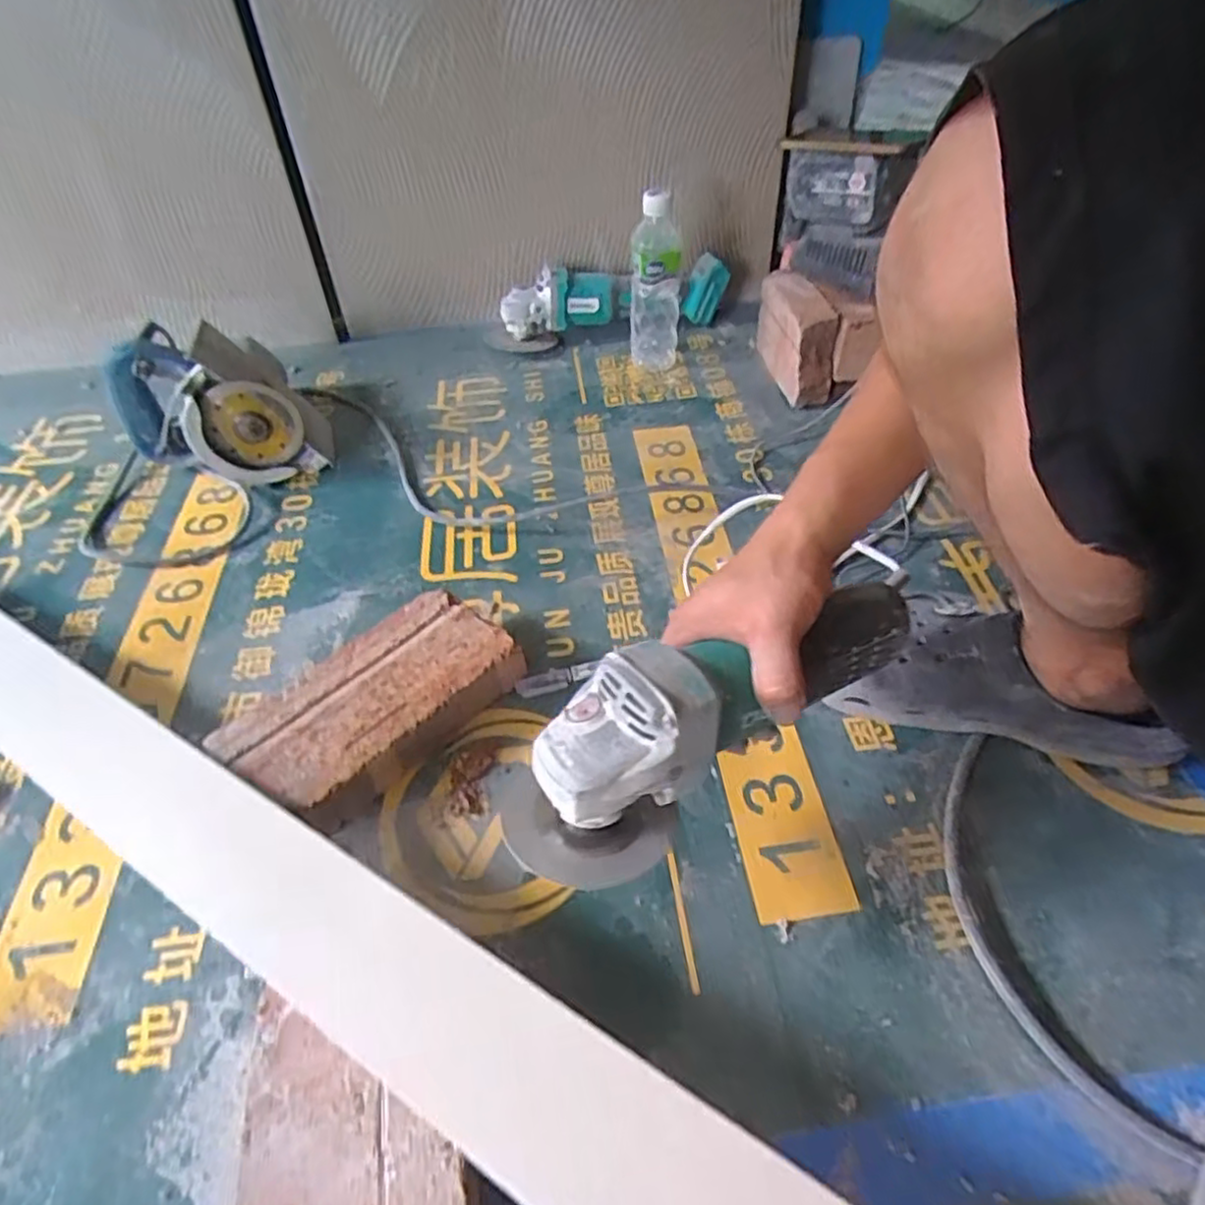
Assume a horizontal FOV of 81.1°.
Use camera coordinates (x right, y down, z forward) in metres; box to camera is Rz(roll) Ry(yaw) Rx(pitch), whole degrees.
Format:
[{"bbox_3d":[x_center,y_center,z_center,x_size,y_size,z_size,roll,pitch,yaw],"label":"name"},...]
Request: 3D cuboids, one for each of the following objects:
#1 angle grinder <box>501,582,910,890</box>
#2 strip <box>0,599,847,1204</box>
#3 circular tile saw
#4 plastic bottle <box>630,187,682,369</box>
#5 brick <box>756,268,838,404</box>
[{"bbox_3d":[0.072,0.057,0.404,0.277,0.092,0.085,-26,52,-20],"label":"angle grinder"},{"bbox_3d":[-0.299,0.123,0.476,1.106,0.014,0.072,22,52,25],"label":"strip"},{"bbox_3d":[-0.418,-0.221,0.770,0.192,0.143,0.160,-20,51,-16],"label":"circular tile saw"},{"bbox_3d":[0.065,-0.387,0.860,0.060,0.197,0.058,3,48,4],"label":"plastic bottle"},{"bbox_3d":[0.232,-0.324,0.853,0.050,0.115,0.148,-8,48,-6],"label":"brick"}]

